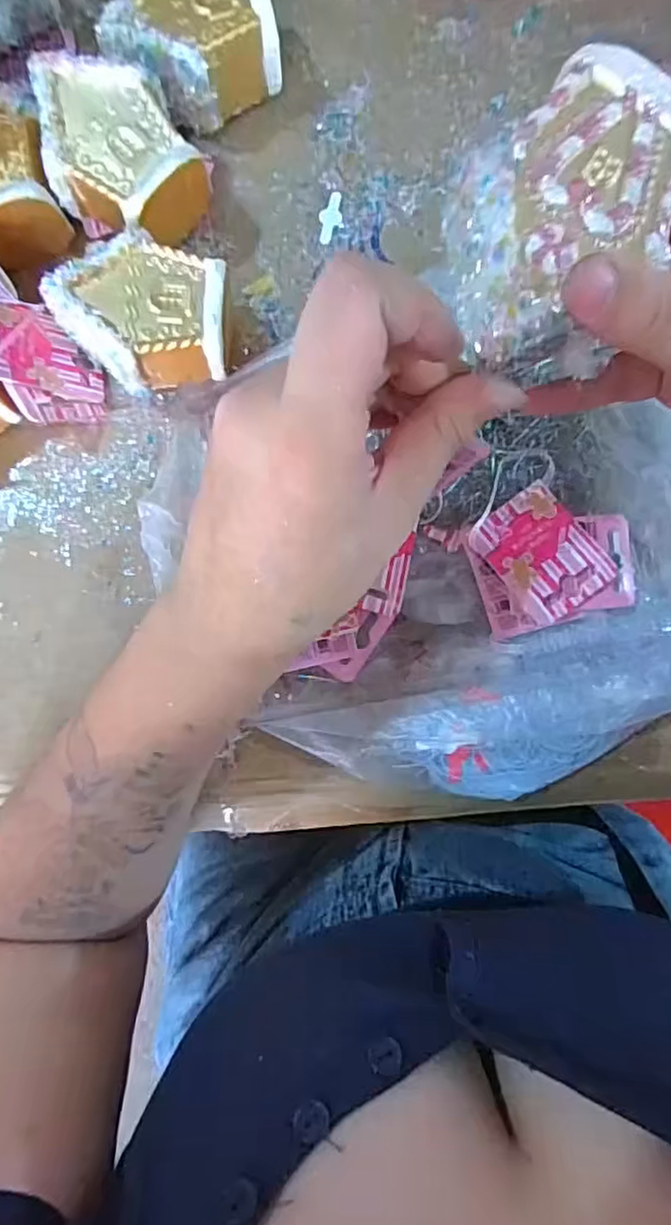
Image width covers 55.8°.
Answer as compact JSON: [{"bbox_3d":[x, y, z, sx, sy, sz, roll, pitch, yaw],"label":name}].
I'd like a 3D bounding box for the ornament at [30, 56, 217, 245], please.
[{"bbox_3d":[-0.107,-0.225,0.320,0.083,0.052,0.064,30,87,4],"label":"ornament"}]

